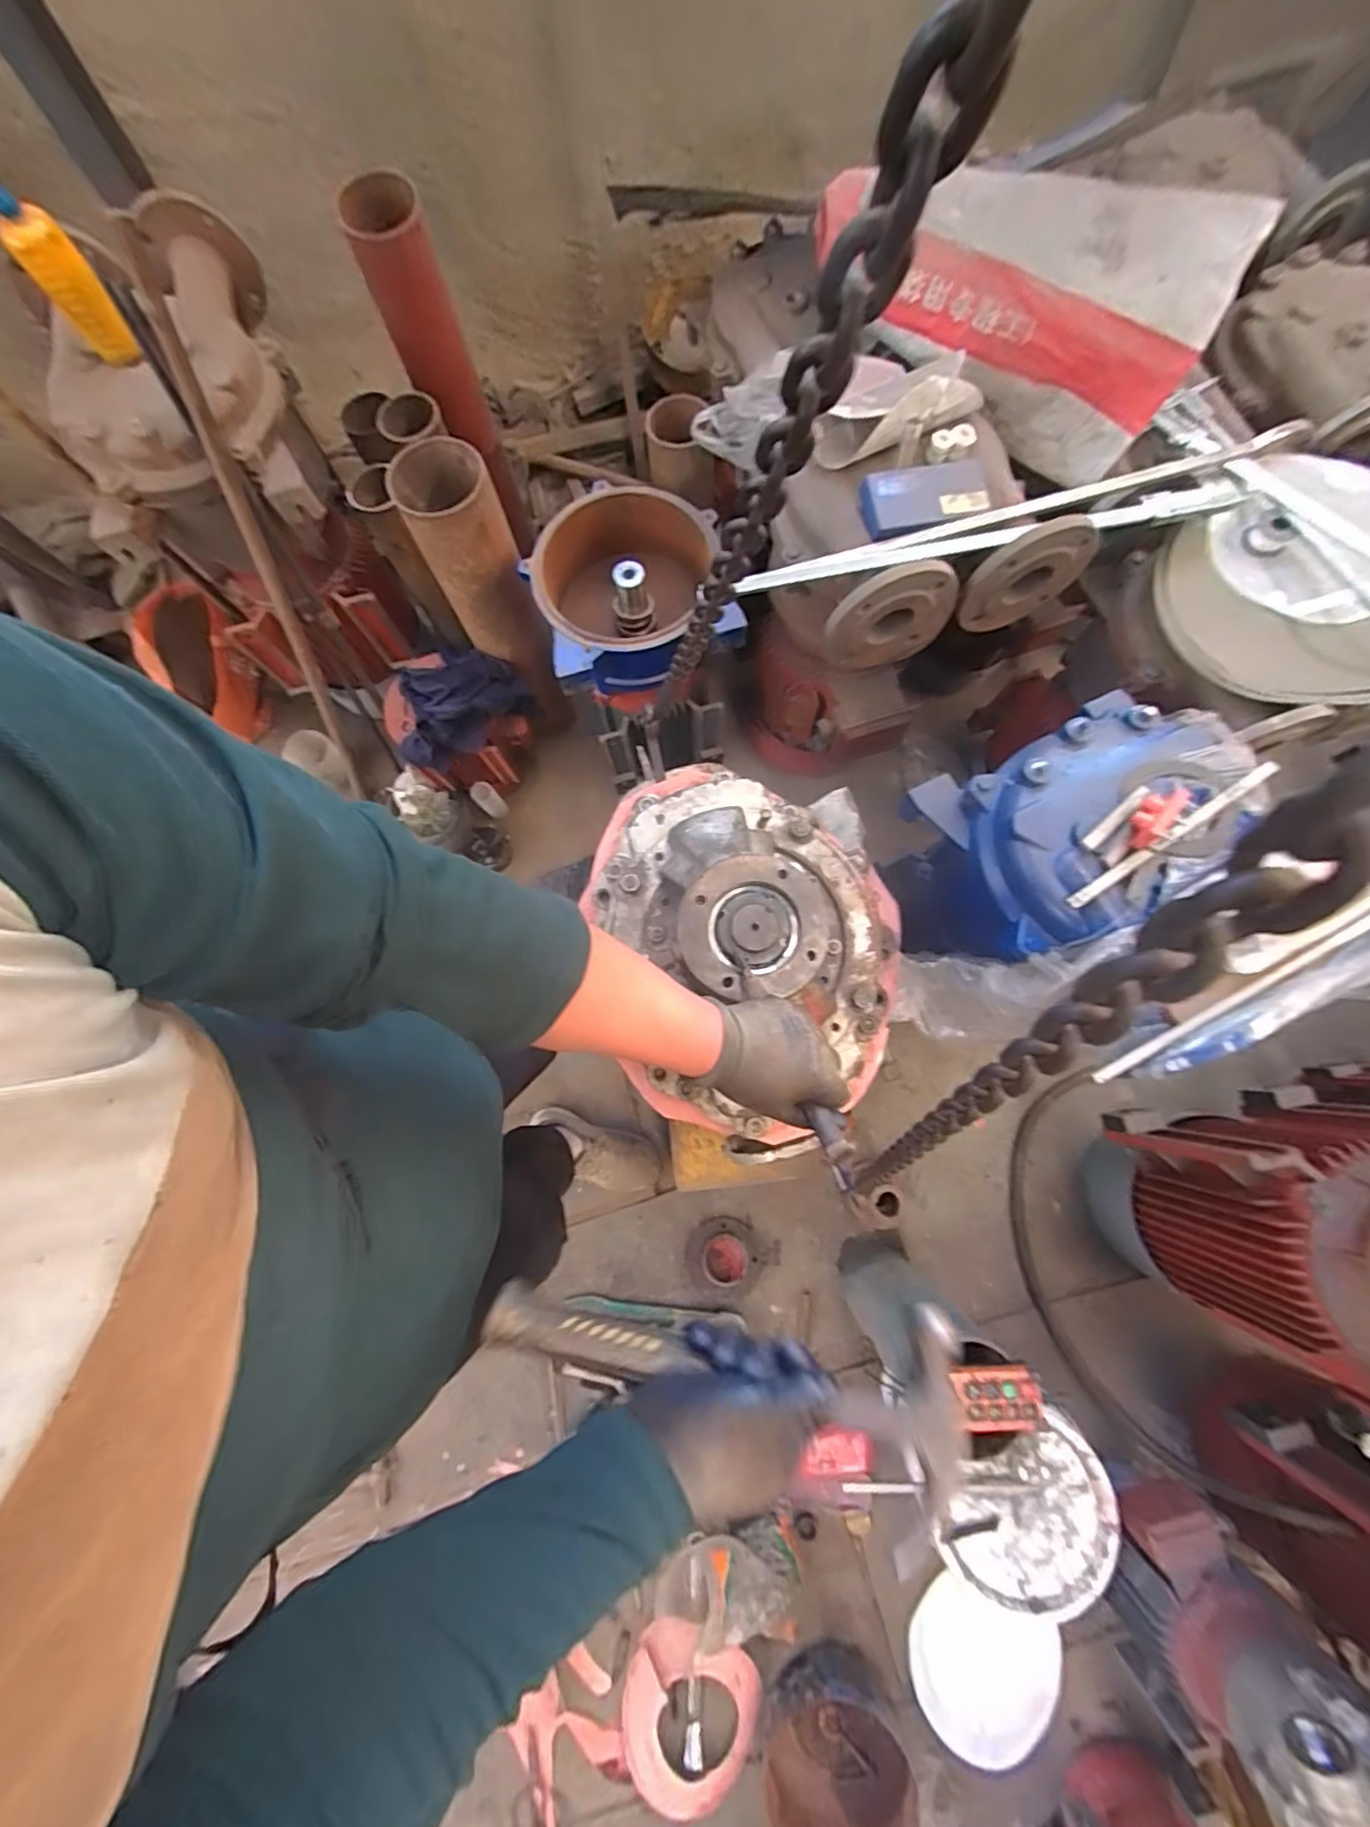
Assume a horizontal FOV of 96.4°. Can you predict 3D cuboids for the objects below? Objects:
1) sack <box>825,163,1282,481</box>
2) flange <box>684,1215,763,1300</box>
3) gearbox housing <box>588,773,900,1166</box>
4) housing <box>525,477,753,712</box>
[{"bbox_3d":[0.445,-0.847,0.860,0.517,0.219,0.235,28,79,7],"label":"sack"},{"bbox_3d":[0.082,0.734,1.305,0.154,0.013,0.155,0,77,1],"label":"flange"},{"bbox_3d":[0.098,0.031,0.760,0.381,0.246,0.554,-12,77,-1],"label":"gearbox housing"},{"bbox_3d":[-0.099,-0.540,1.107,0.306,0.225,0.324,0,77,1],"label":"housing"}]

